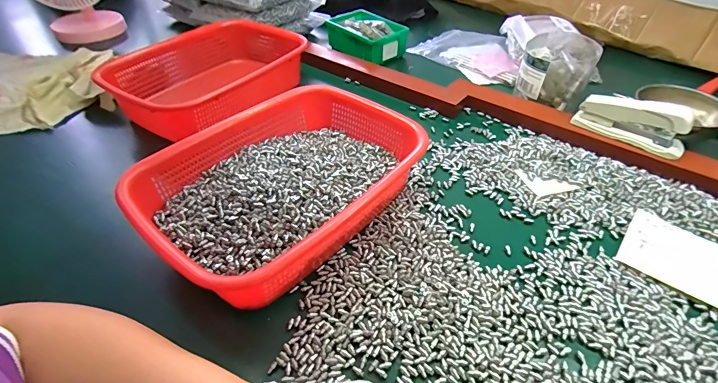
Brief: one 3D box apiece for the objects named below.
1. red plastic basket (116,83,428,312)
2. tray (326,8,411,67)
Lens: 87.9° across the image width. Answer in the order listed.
[{"bbox_3d":[-0.072,-0.011,0.404,0.204,0.075,0.268,31,52,30],"label":"red plastic basket"},{"bbox_3d":[0.014,-0.305,0.731,0.101,0.052,0.150,-25,49,-23],"label":"tray"}]

